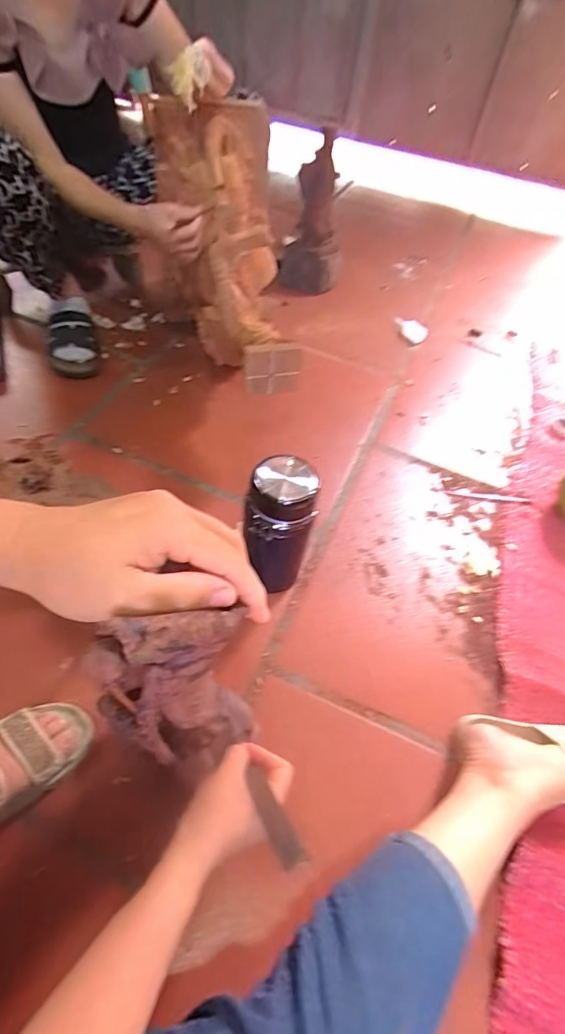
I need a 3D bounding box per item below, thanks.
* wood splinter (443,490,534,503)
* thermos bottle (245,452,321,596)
[{"bbox_3d":[0.399,-0.040,0.908,0.168,0.004,0.015,6,53,-2],"label":"wood splinter"},{"bbox_3d":[-0.004,0.021,0.666,0.086,0.220,0.093,7,52,-3],"label":"thermos bottle"}]

